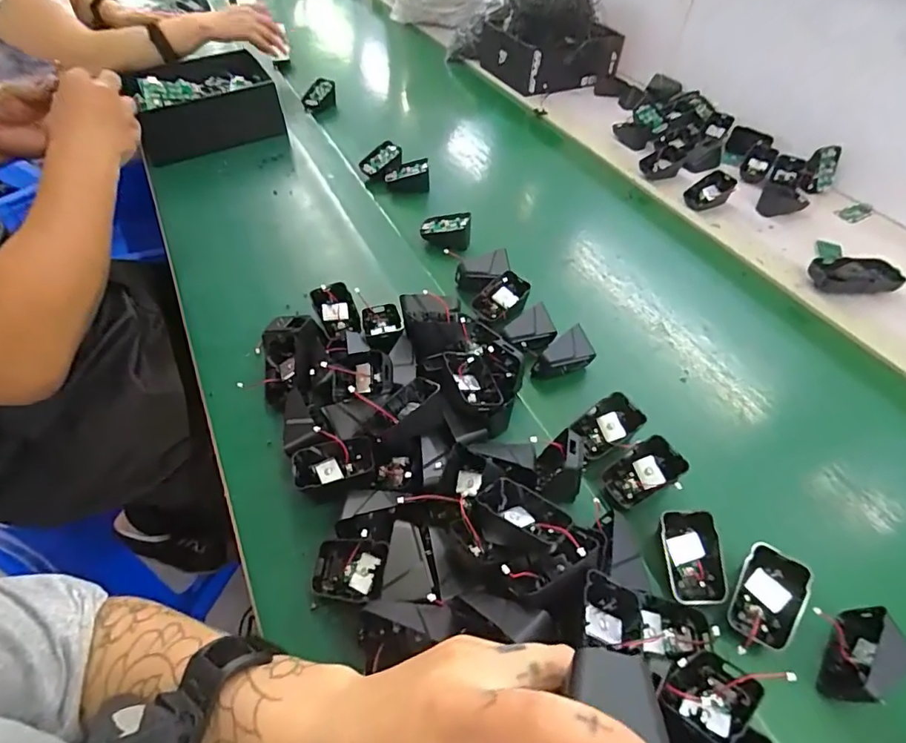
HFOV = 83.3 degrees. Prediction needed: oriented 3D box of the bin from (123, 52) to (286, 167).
[{"bbox_3d":[-0.437,-0.474,0.900,0.227,0.078,0.220,-19,51,-16],"label":"bin"}]

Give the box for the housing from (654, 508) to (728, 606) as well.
[{"bbox_3d":[0.194,0.154,0.423,0.045,0.040,0.068,-6,70,4],"label":"housing"}]

